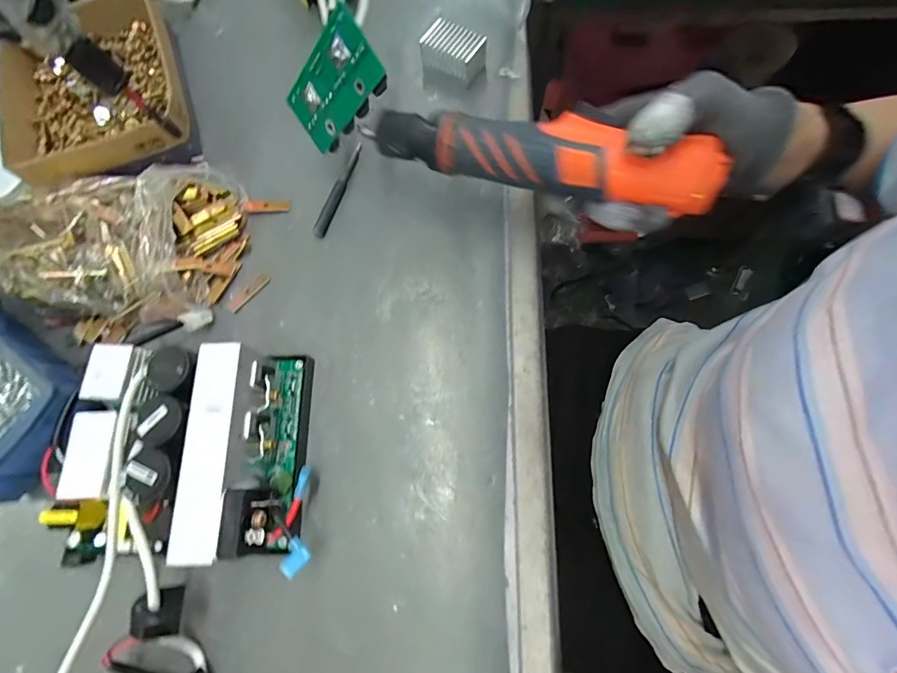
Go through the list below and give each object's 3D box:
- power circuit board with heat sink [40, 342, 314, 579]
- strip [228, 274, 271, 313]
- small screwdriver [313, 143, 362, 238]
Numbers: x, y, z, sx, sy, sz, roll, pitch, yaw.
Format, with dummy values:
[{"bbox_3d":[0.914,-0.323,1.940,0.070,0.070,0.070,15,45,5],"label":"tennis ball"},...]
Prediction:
[{"bbox_3d":[-0.155,0.071,0.259,0.149,0.064,0.135,3,73,3],"label":"power circuit board with heat sink"},{"bbox_3d":[-0.158,-0.035,0.323,0.010,0.004,0.038,38,78,13],"label":"strip"},{"bbox_3d":[-0.091,-0.124,0.344,0.010,0.007,0.090,19,74,8],"label":"small screwdriver"}]

